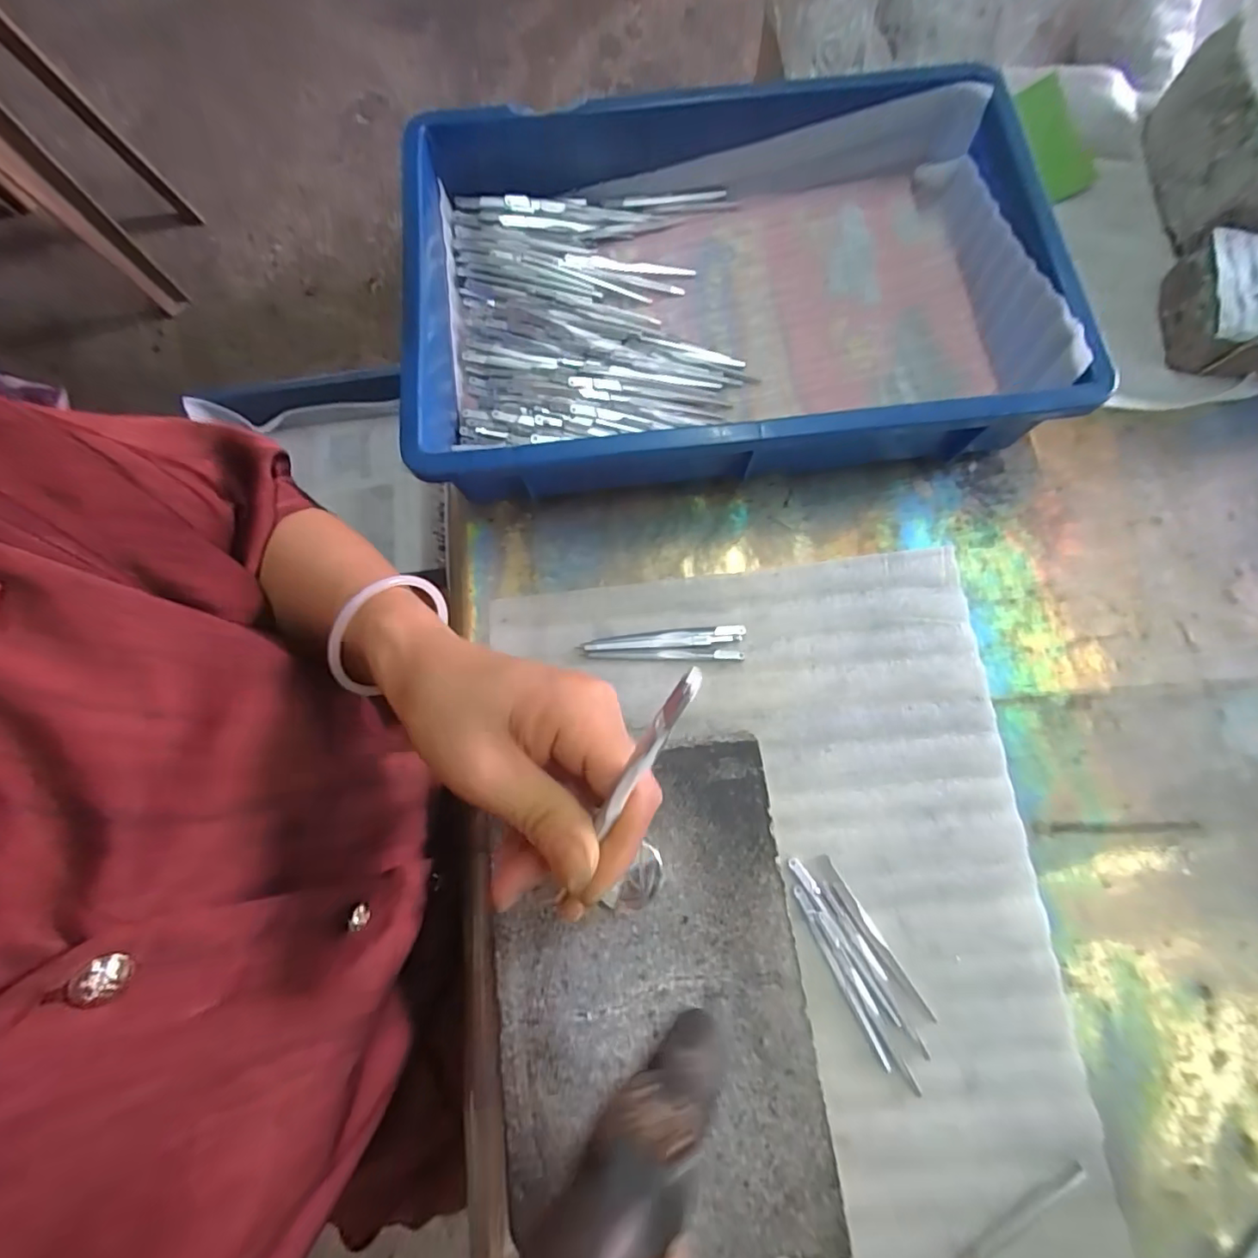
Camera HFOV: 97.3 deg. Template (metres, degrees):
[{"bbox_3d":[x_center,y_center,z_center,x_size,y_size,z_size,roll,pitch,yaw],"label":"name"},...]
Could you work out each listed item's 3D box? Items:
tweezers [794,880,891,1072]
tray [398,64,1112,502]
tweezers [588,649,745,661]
[{"bbox_3d":[0.122,0.199,0.317,0.006,0.004,0.103,-24,77,-6],"label":"tweezers"},{"bbox_3d":[0.061,-0.237,0.389,0.412,0.076,0.275,-6,76,-1],"label":"tray"},{"bbox_3d":[0.025,0.017,0.370,0.102,0.007,0.007,2,76,1],"label":"tweezers"}]

